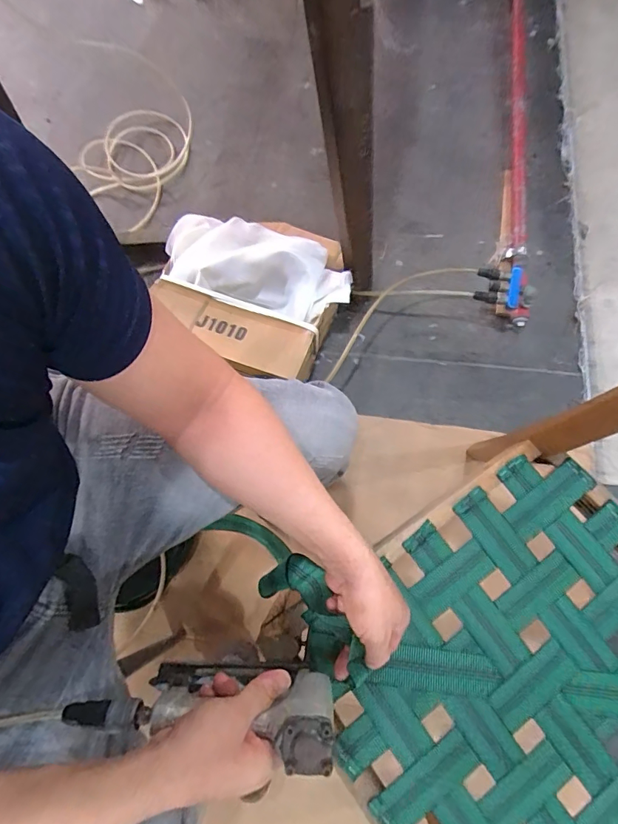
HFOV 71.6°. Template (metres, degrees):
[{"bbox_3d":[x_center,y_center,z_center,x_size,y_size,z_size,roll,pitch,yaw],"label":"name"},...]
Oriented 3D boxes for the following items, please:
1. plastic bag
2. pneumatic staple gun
[{"bbox_3d":[-0.114,-0.344,1.022,0.427,0.124,0.204,11,77,6],"label":"plastic bag"},{"bbox_3d":[-0.094,0.287,0.424,0.252,0.111,0.069,-1,69,18],"label":"pneumatic staple gun"}]

